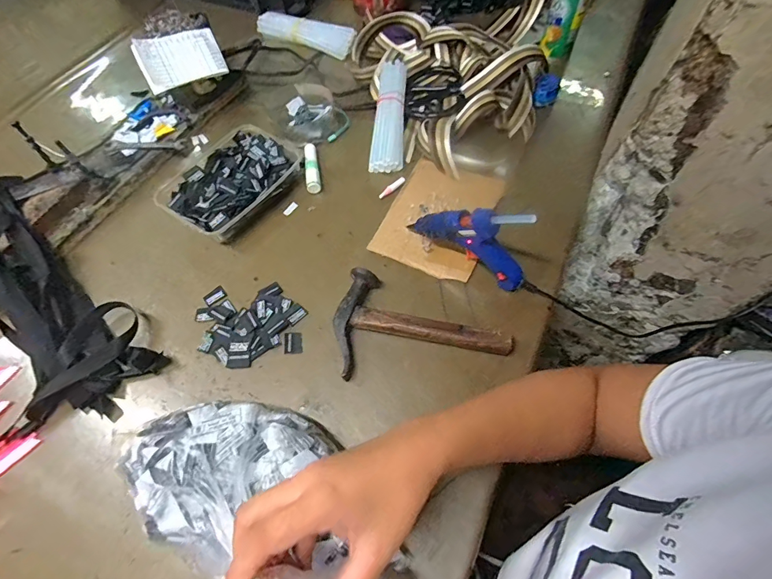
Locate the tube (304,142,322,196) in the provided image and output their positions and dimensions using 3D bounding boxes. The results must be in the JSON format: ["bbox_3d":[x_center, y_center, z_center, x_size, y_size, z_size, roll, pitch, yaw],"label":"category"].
[{"bbox_3d":[-0.102,-0.169,0.549,0.019,0.017,0.088,-8,63,-3],"label":"tube"}]

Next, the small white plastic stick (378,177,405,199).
[{"bbox_3d":[0.008,-0.134,0.528,0.042,0.008,0.008,-35,67,-15],"label":"small white plastic stick"}]

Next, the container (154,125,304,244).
[{"bbox_3d":[-0.200,-0.142,0.528,0.122,0.034,0.169,29,68,15],"label":"container"}]

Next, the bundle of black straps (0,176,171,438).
[{"bbox_3d":[-0.394,0.009,0.432,0.334,0.053,0.145,41,71,20],"label":"bundle of black straps"}]

